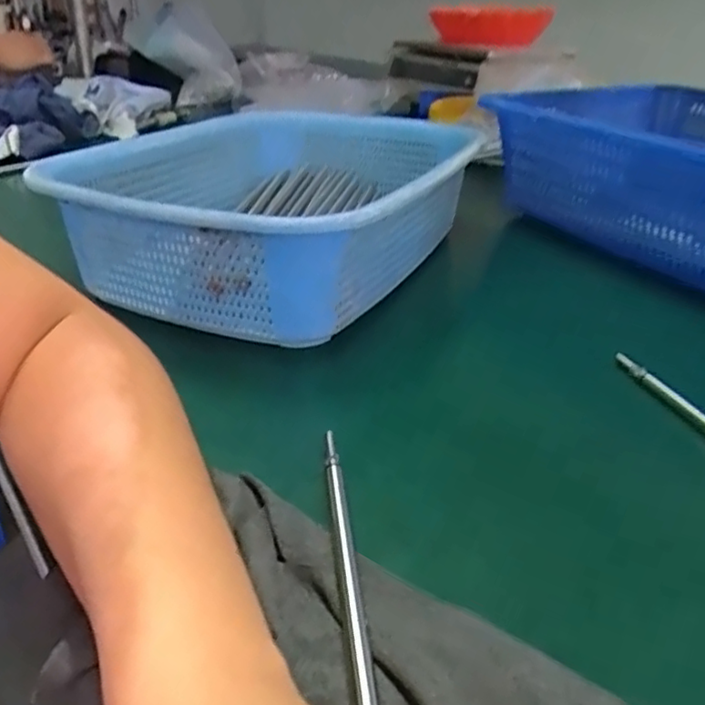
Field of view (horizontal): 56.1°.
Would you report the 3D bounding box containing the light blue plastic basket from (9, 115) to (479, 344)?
[{"bbox_3d":[-0.044,-0.113,0.504,0.232,0.084,0.311,13,32,21],"label":"light blue plastic basket"}]

